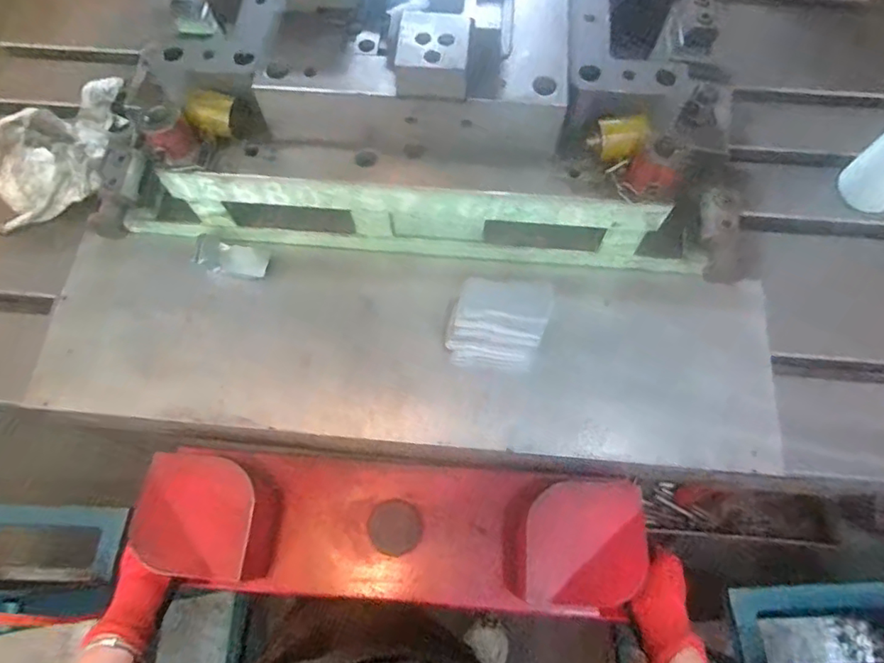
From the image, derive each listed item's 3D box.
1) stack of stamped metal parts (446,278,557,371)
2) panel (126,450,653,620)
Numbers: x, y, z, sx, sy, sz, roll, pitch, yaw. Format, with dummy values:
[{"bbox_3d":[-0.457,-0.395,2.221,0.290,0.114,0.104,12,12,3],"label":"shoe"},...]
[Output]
[{"bbox_3d":[0.057,-0.007,0.562,0.098,0.074,0.072,5,68,3],"label":"stack of stamped metal parts"},{"bbox_3d":[-0.047,0.209,0.582,0.482,0.109,0.142,4,68,1],"label":"panel"}]

